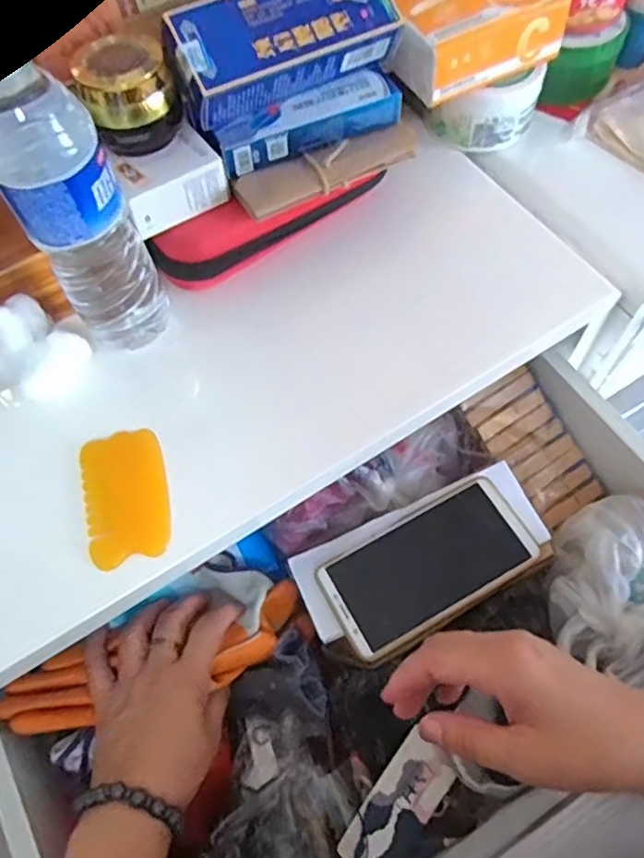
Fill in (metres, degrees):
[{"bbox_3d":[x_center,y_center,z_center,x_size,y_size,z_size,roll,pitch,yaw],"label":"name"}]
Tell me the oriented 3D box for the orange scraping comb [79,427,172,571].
[{"bbox_3d":[-0.128,0.043,0.414,0.052,0.007,0.088,-16,63,-5],"label":"orange scraping comb"}]

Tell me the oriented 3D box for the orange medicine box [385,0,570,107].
[{"bbox_3d":[0.113,-0.311,0.485,0.123,0.049,0.085,-24,64,-9],"label":"orange medicine box"}]

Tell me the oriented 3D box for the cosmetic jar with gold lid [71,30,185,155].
[{"bbox_3d":[-0.127,-0.225,0.418,0.060,0.053,0.061,-18,63,-6],"label":"cosmetic jar with gold lid"}]

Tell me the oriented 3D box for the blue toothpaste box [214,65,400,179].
[{"bbox_3d":[-0.010,-0.221,0.457,0.136,0.031,0.033,-25,64,-9],"label":"blue toothpaste box"}]

